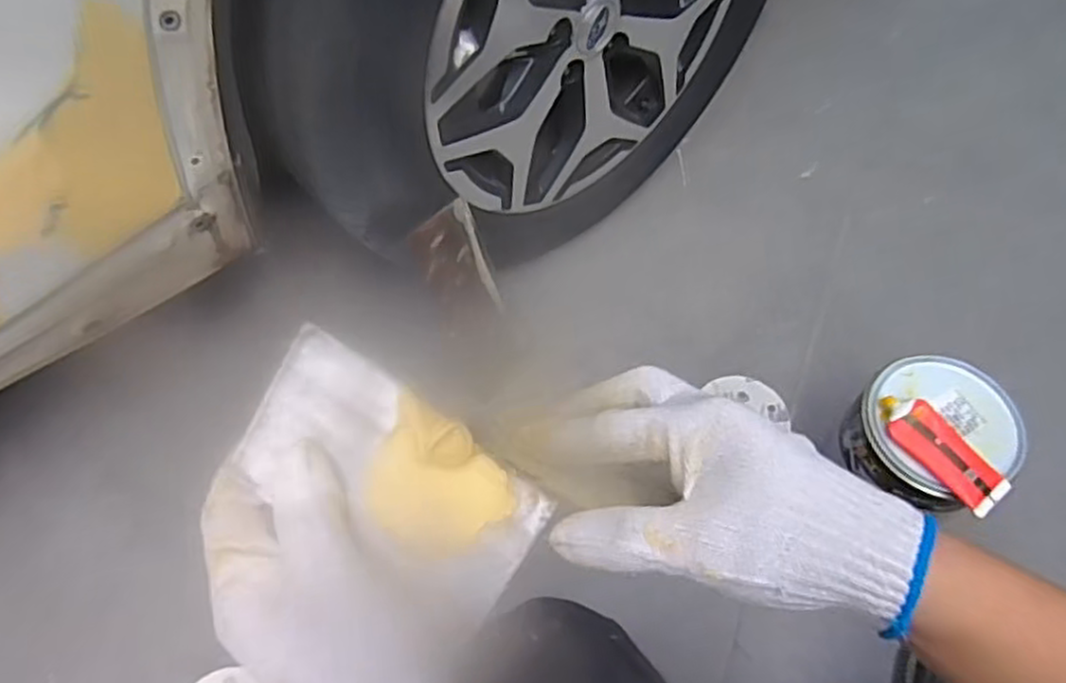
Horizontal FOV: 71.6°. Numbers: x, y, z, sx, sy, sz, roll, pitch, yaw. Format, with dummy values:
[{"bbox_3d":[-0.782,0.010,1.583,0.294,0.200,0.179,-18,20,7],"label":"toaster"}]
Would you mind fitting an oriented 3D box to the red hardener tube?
[{"bbox_3d":[0.409,0.107,0.738,0.054,0.022,0.135,-37,65,-17],"label":"red hardener tube"}]

